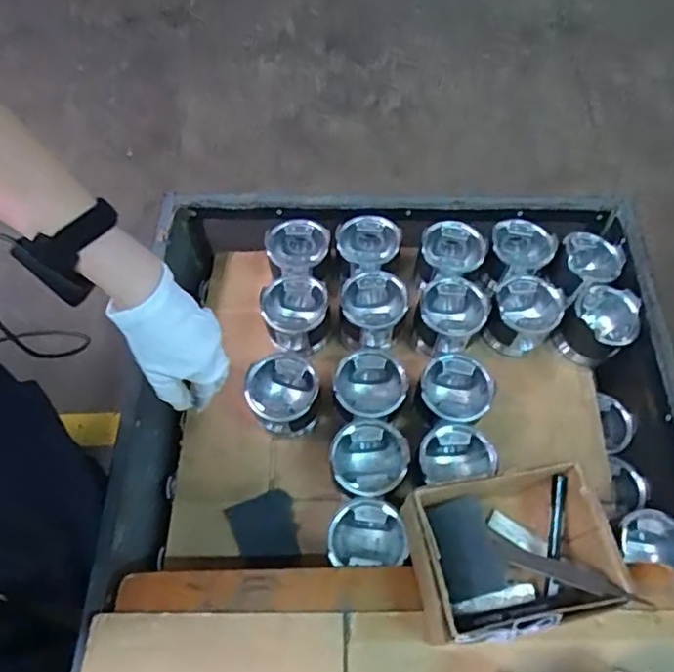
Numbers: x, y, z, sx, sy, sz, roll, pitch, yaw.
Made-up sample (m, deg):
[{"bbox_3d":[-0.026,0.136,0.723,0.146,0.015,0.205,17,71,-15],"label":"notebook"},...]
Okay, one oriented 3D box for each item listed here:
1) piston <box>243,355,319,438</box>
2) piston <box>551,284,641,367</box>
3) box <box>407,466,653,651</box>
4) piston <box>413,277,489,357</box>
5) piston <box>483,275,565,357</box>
[{"bbox_3d":[-0.076,0.086,0.830,0.096,0.093,0.090,0,63,0],"label":"piston"},{"bbox_3d":[0.389,-0.011,0.886,0.113,0.086,0.093,-40,70,-18],"label":"piston"},{"bbox_3d":[0.183,0.237,0.648,0.196,0.108,0.149,-12,64,-6],"label":"box"},{"bbox_3d":[0.166,-0.021,0.877,0.096,0.079,0.100,0,63,0],"label":"piston"},{"bbox_3d":[0.280,-0.031,0.889,0.097,0.082,0.100,0,63,0],"label":"piston"}]

